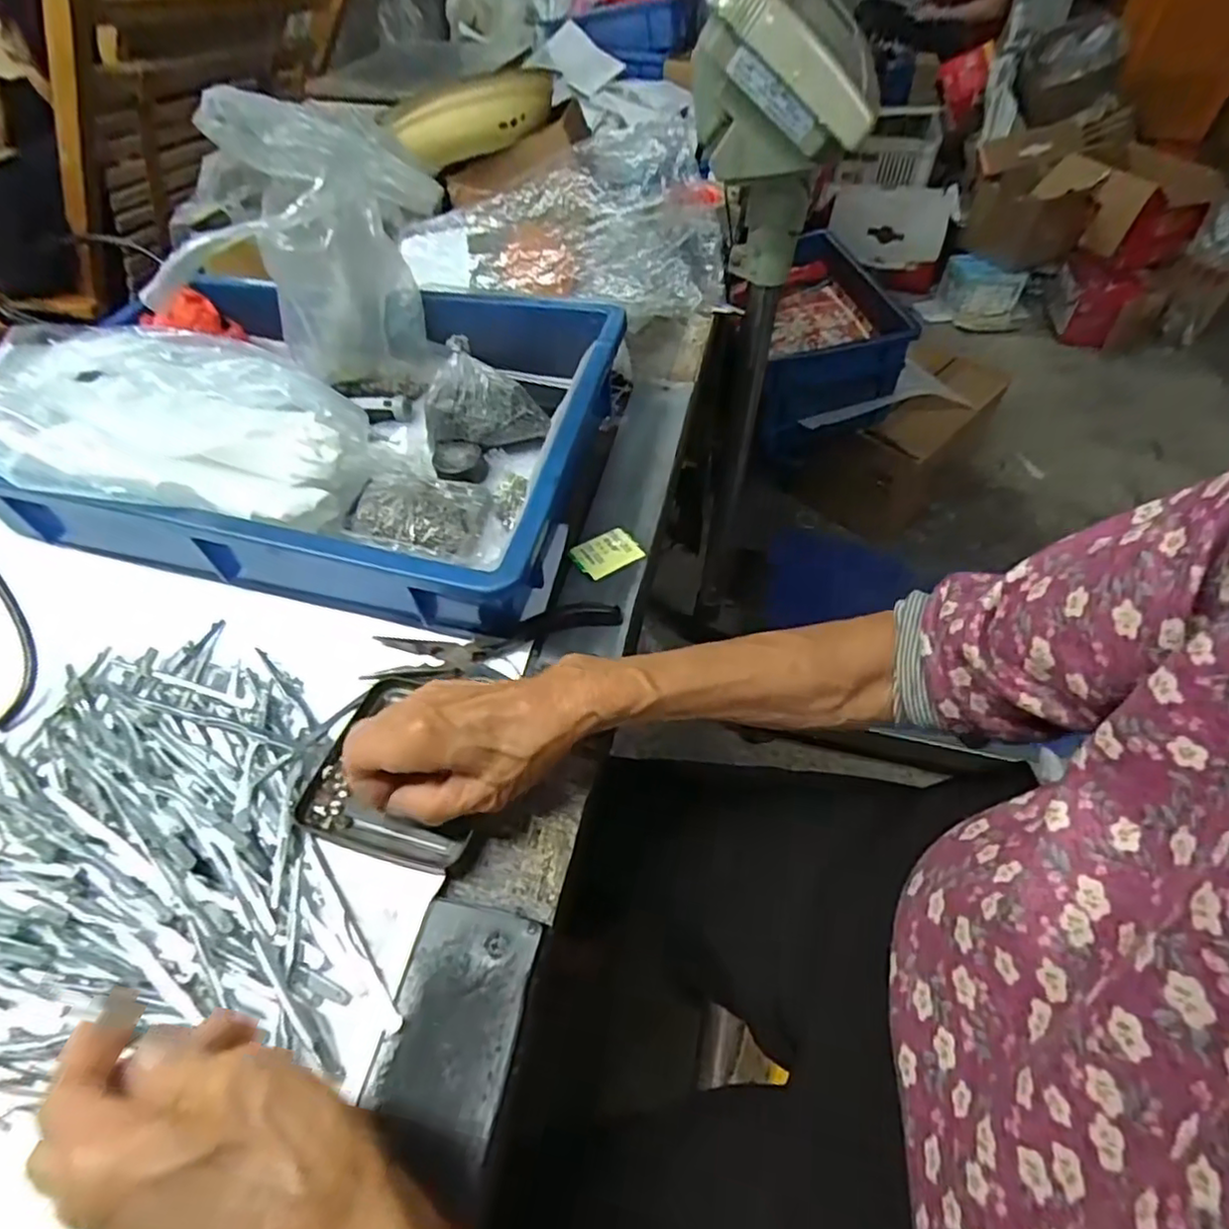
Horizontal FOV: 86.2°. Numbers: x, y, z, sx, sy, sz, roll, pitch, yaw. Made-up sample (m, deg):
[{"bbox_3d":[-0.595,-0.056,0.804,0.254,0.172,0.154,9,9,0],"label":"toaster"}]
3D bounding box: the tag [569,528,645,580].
[{"bbox_3d":[-0.004,-0.043,0.464,0.045,0.004,0.037,-32,57,-23],"label":"tag"}]

